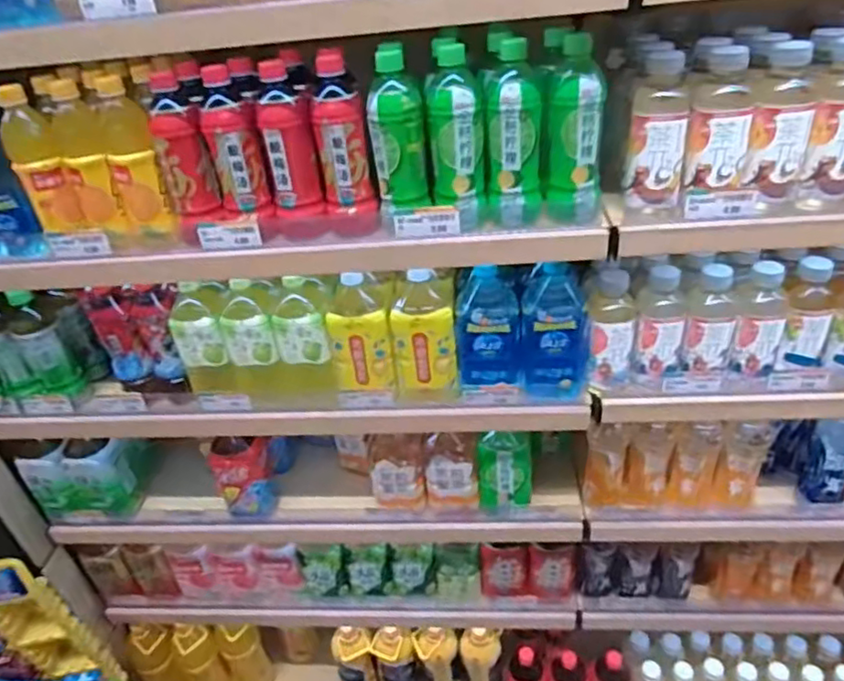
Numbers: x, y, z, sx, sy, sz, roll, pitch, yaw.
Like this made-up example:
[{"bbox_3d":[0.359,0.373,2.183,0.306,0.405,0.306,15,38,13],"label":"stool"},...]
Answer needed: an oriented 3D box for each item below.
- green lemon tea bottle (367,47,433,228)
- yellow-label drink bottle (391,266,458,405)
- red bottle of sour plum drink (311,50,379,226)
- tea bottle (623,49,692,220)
[{"bbox_3d":[-0.028,-0.245,0.748,0.064,0.180,0.055,-4,35,4],"label":"green lemon tea bottle"},{"bbox_3d":[0.002,-0.009,0.907,0.090,0.179,0.073,-4,35,5],"label":"yellow-label drink bottle"},{"bbox_3d":[-0.102,-0.252,0.768,0.061,0.188,0.078,-10,35,-4],"label":"red bottle of sour plum drink"},{"bbox_3d":[0.279,-0.232,0.734,0.062,0.187,0.055,10,38,22],"label":"tea bottle"}]

